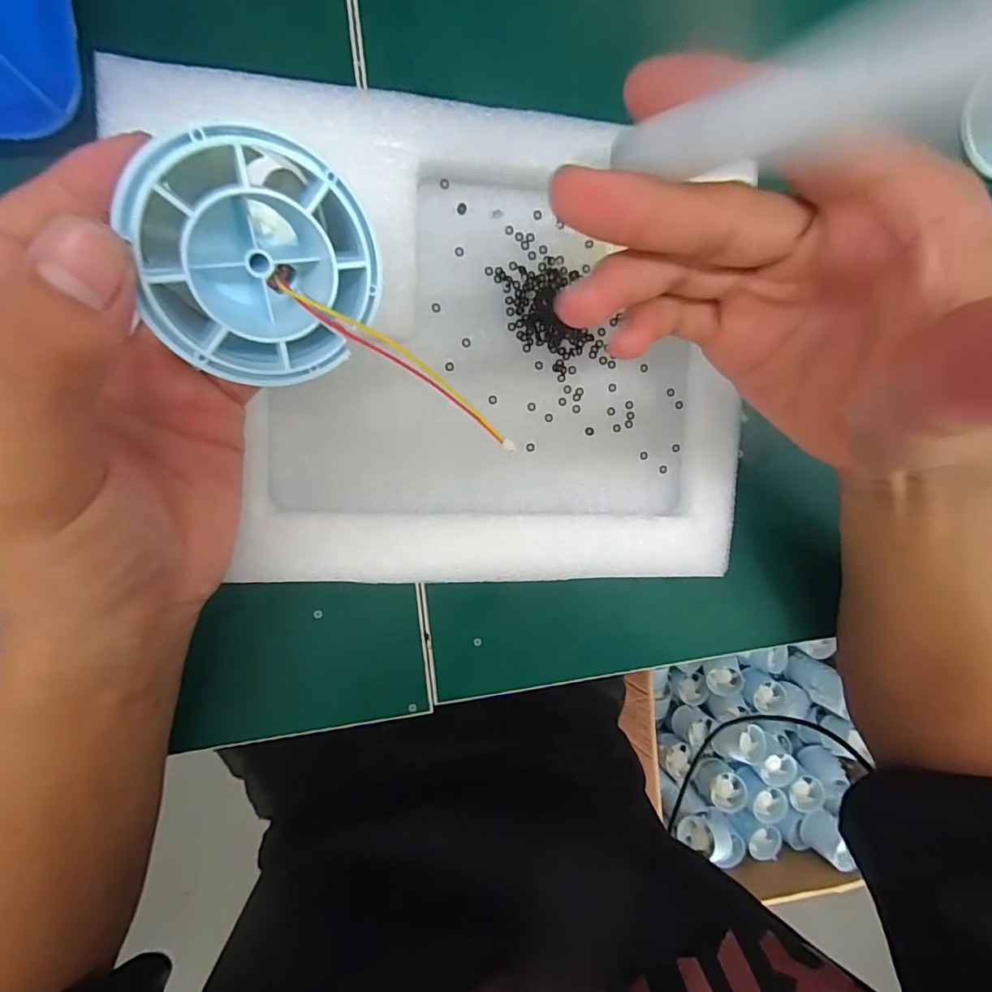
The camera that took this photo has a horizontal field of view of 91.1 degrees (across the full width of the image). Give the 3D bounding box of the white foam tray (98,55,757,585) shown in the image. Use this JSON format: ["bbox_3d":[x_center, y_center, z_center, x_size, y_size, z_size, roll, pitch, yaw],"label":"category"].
[{"bbox_3d":[-0.011,-0.059,0.210,0.226,0.038,0.182,1,95,-8],"label":"white foam tray"}]

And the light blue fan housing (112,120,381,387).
[{"bbox_3d":[-0.057,-0.056,0.119,0.050,0.022,0.052,-16,132,-28],"label":"light blue fan housing"}]

